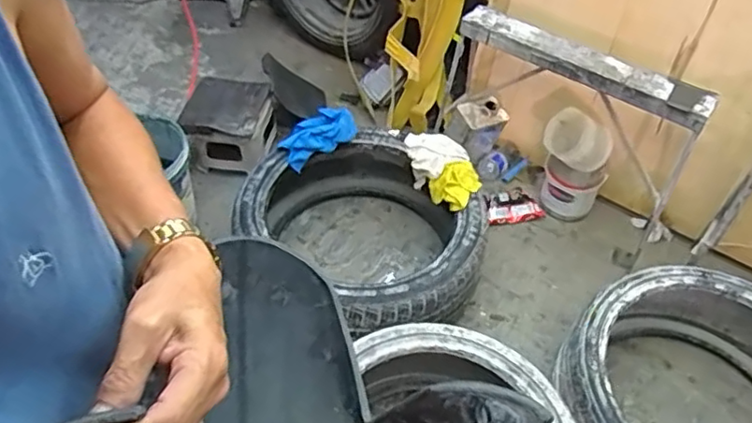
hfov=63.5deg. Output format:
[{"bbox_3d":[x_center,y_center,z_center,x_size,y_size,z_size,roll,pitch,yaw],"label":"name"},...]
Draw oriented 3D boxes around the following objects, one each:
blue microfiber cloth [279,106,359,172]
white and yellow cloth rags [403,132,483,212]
[{"bbox_3d":[-0.174,-0.223,1.782,0.233,0.071,0.124,-25,53,-23],"label":"blue microfiber cloth"},{"bbox_3d":[0.193,-0.111,1.751,0.160,0.105,0.298,-13,49,-14],"label":"white and yellow cloth rags"}]

